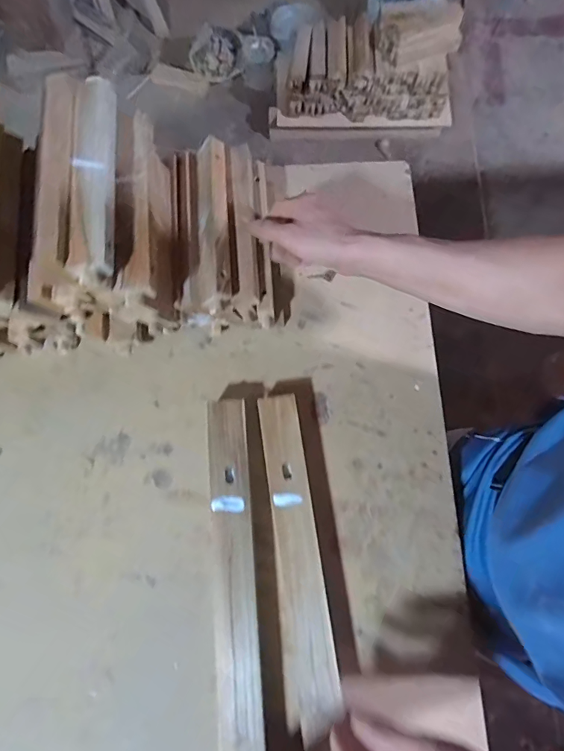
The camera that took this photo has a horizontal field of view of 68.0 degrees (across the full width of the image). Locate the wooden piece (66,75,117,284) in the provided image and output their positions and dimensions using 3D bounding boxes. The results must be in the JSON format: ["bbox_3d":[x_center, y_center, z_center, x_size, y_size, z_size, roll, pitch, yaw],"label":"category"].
[{"bbox_3d":[-0.186,-0.200,0.417,0.037,0.024,0.225,-3,75,0],"label":"wooden piece"}]

